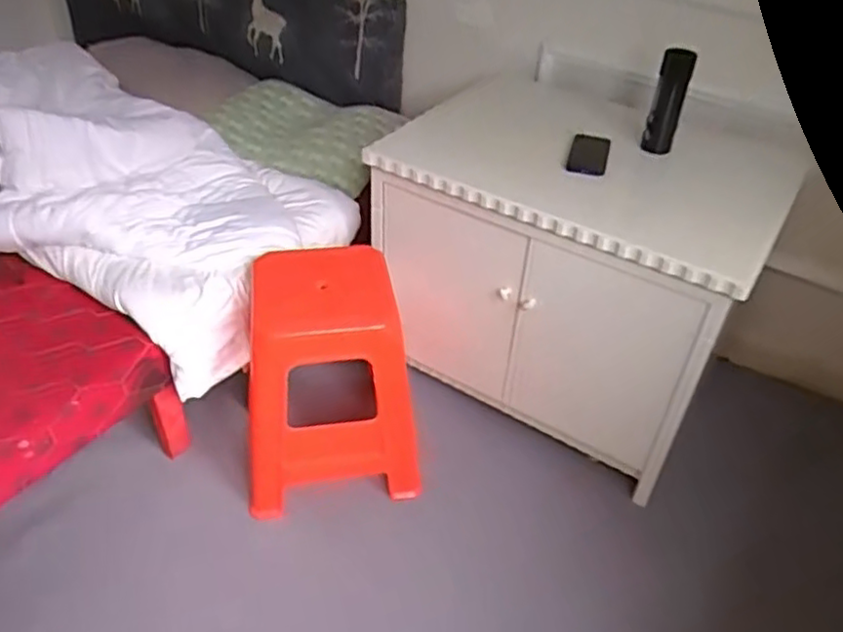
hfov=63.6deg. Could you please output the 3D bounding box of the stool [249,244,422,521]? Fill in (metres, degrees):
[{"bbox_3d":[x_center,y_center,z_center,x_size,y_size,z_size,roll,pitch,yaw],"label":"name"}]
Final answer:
[{"bbox_3d":[-0.194,0.119,1.423,0.316,0.420,0.340,-3,41,-9],"label":"stool"}]

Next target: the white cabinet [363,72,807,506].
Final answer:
[{"bbox_3d":[0.290,-0.095,1.527,0.771,0.608,0.398,27,45,24],"label":"white cabinet"}]

